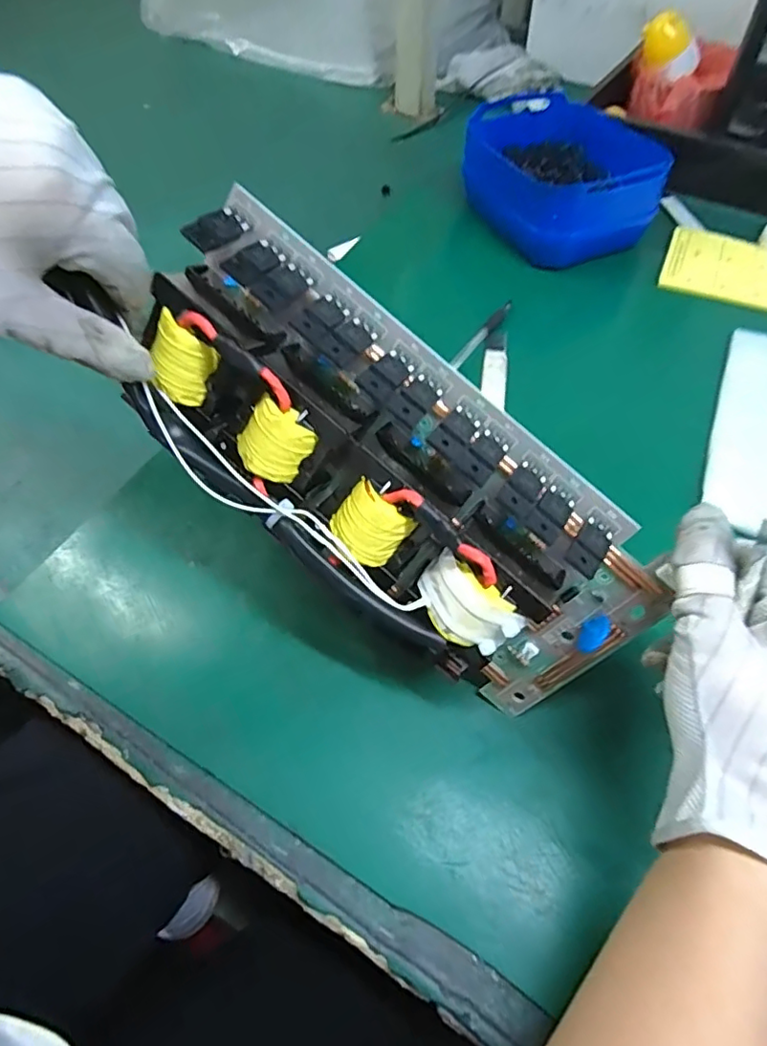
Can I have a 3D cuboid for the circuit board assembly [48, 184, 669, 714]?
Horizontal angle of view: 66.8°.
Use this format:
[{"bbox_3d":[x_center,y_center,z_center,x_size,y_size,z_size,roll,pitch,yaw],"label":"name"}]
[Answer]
[{"bbox_3d":[-0.002,-0.015,0.297,0.281,0.116,0.098,41,65,-5],"label":"circuit board assembly"}]

